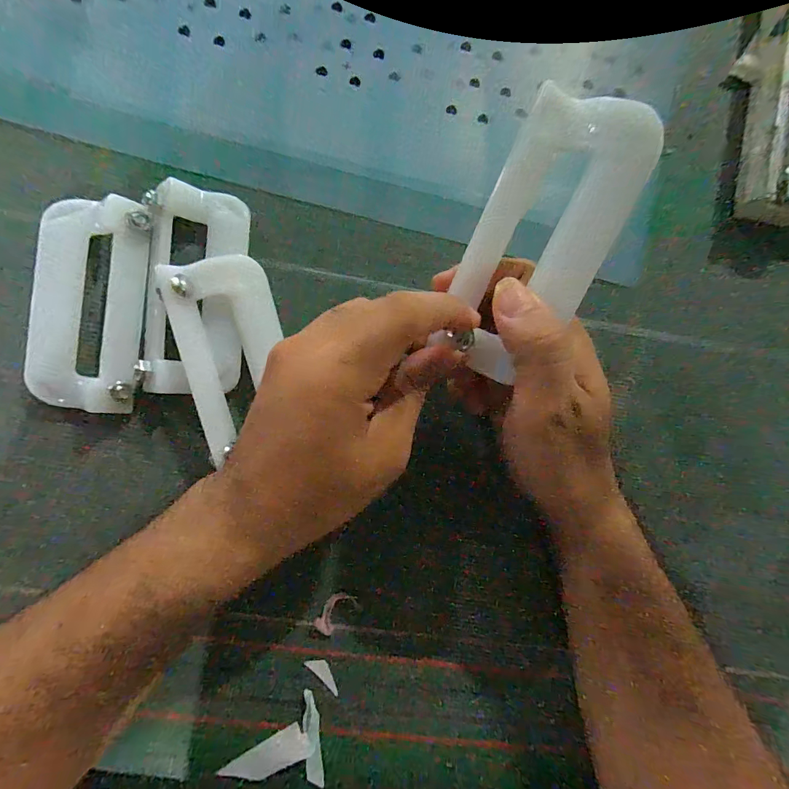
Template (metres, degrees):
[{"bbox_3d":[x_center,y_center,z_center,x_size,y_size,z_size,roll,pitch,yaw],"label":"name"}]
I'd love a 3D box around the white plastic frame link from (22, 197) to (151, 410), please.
[{"bbox_3d":[-0.177,-0.052,0.230,0.058,0.014,0.119,8,90,-4],"label":"white plastic frame link"}]

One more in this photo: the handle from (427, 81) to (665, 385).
[{"bbox_3d":[0.066,-0.068,0.180,0.057,0.013,0.122,29,102,14],"label":"handle"}]

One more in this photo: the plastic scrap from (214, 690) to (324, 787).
[{"bbox_3d":[-0.064,0.222,0.243,0.066,0.004,0.046,-41,93,-3],"label":"plastic scrap"}]

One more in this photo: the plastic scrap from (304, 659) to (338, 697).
[{"bbox_3d":[-0.042,0.173,0.246,0.009,0.004,0.029,-41,93,-3],"label":"plastic scrap"}]

